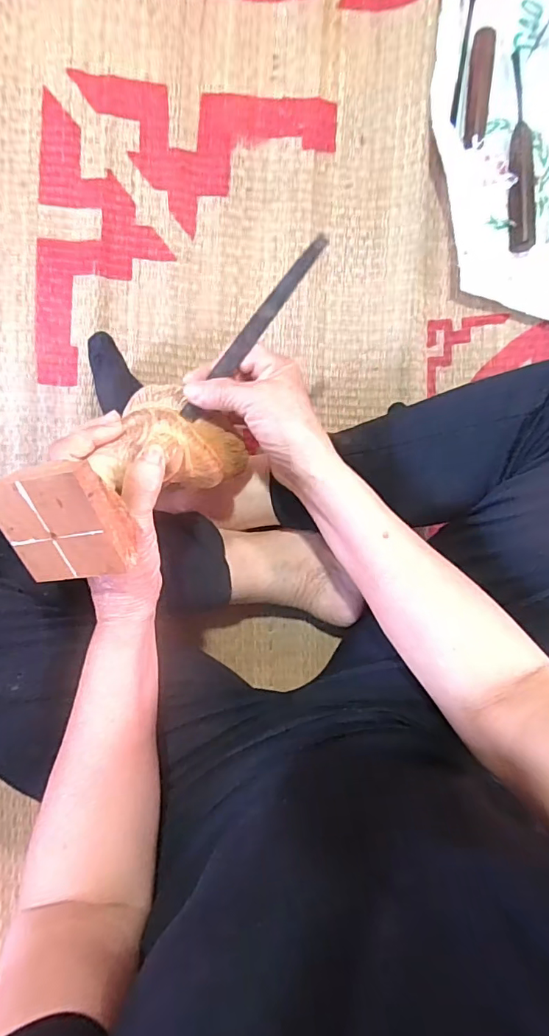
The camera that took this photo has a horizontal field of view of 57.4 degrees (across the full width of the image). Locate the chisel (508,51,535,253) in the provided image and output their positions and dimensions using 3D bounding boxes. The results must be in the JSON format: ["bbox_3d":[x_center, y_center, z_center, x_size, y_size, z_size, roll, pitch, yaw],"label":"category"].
[{"bbox_3d":[0.244,-0.362,0.495,0.024,0.012,0.184,-3,94,-3],"label":"chisel"}]

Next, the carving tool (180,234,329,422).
[{"bbox_3d":[-0.017,-0.136,0.371,0.015,0.008,0.160,40,104,-5],"label":"carving tool"}]

